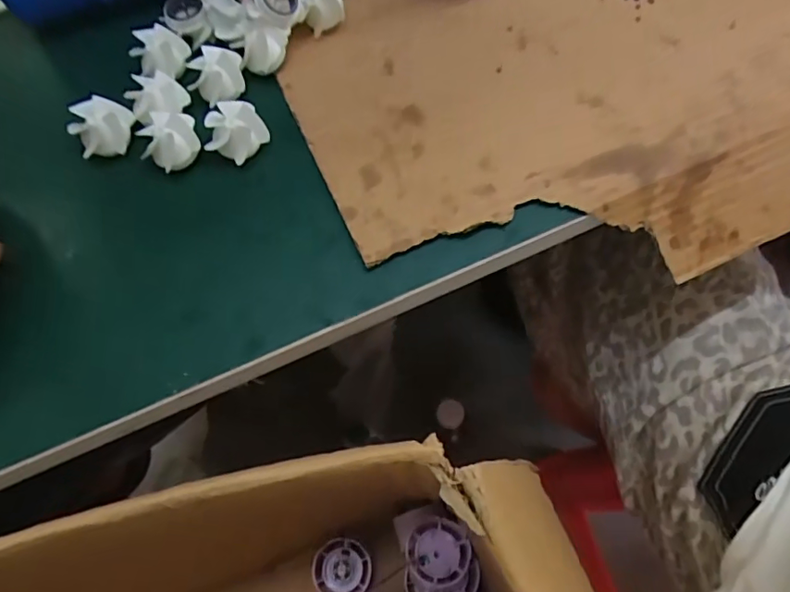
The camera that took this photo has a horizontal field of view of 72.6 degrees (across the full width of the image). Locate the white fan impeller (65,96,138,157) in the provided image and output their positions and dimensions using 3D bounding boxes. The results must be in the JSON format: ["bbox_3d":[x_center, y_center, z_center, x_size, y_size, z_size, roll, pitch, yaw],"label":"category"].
[{"bbox_3d":[-0.163,-0.093,0.298,0.033,0.023,0.027,-4,66,1],"label":"white fan impeller"}]

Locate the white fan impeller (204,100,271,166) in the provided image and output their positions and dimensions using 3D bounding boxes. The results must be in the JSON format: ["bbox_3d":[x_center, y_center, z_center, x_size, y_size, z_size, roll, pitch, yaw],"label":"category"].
[{"bbox_3d":[-0.089,-0.091,0.294,0.031,0.021,0.027,-36,69,-12],"label":"white fan impeller"}]

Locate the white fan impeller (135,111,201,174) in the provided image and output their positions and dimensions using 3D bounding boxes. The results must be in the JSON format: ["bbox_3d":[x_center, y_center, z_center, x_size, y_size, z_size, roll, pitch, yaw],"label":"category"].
[{"bbox_3d":[-0.123,-0.084,0.294,0.030,0.019,0.026,-18,66,-5],"label":"white fan impeller"}]

